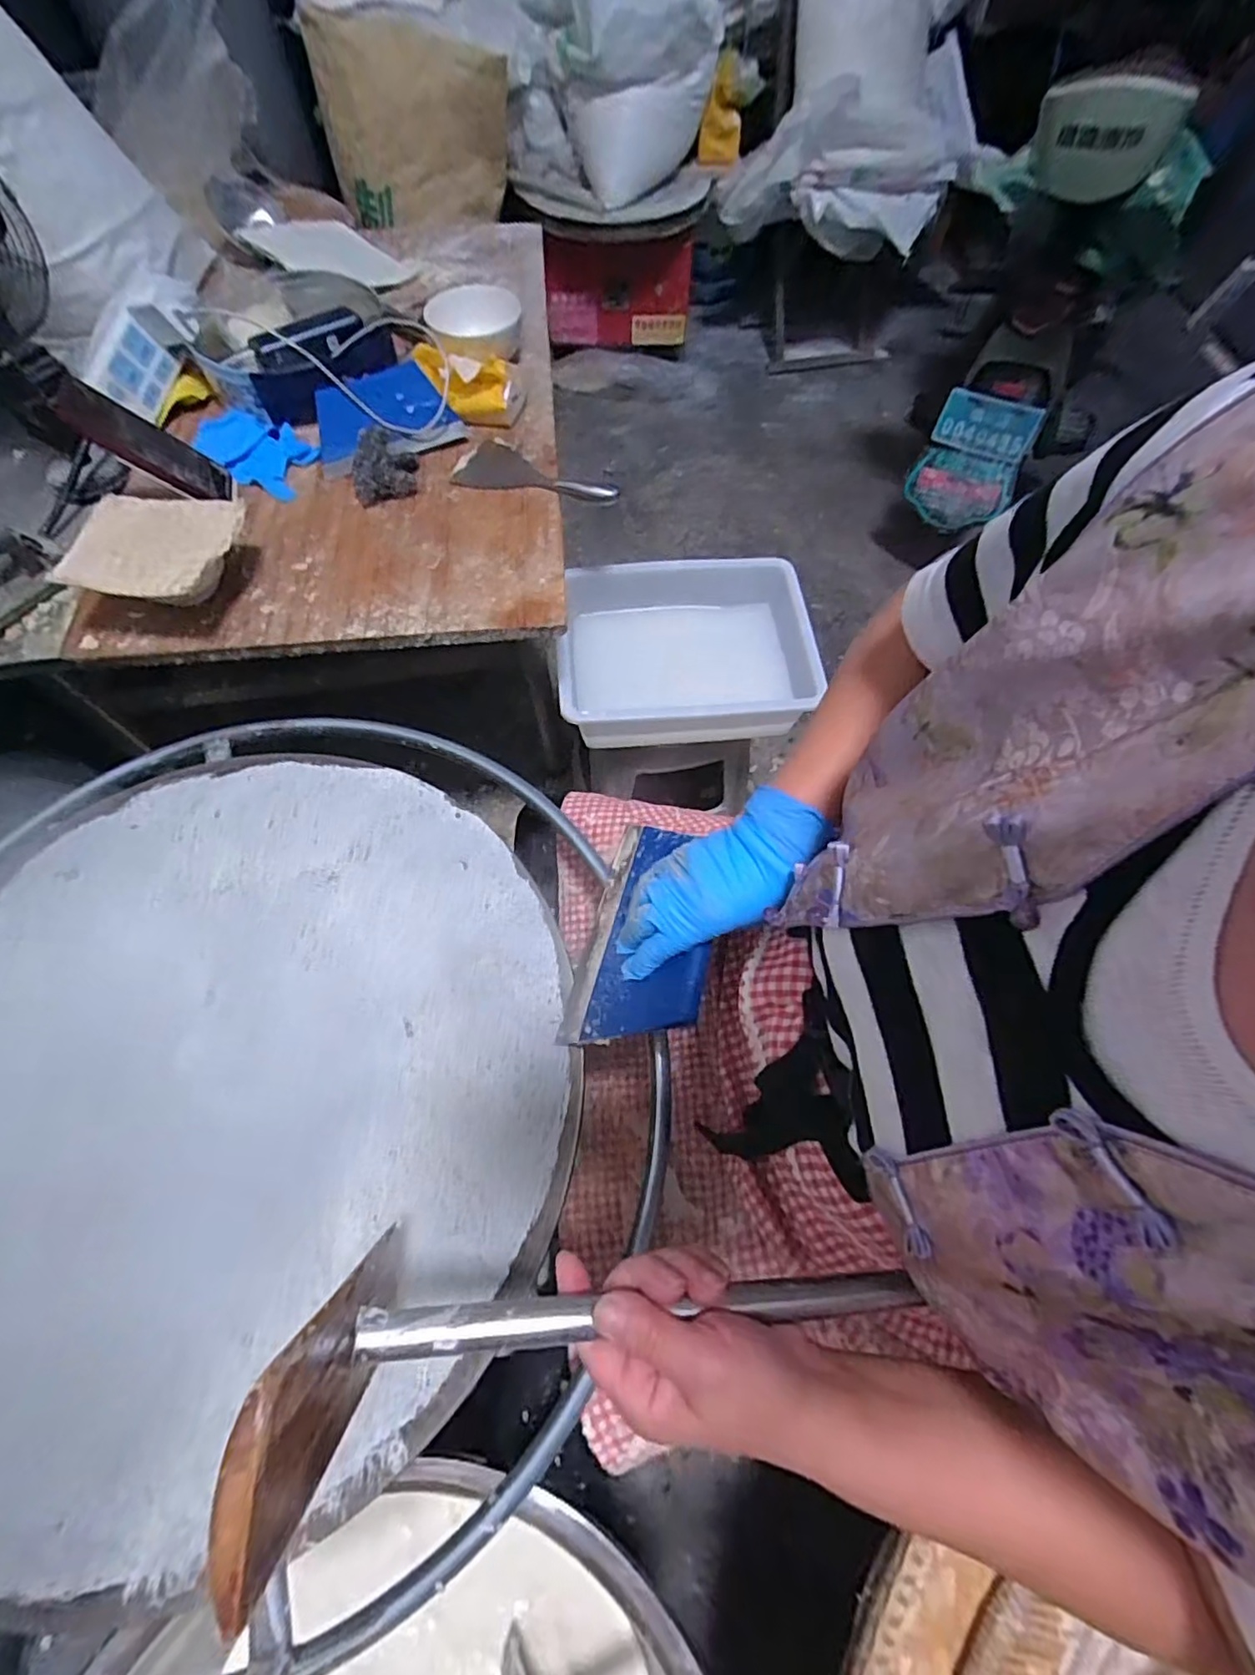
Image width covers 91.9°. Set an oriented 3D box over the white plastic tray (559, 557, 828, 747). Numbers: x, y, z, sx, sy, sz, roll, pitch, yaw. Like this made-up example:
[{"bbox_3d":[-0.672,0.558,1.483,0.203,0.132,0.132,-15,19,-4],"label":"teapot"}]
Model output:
[{"bbox_3d":[0.089,-0.266,0.903,0.352,0.121,0.281,0,65,0],"label":"white plastic tray"}]

